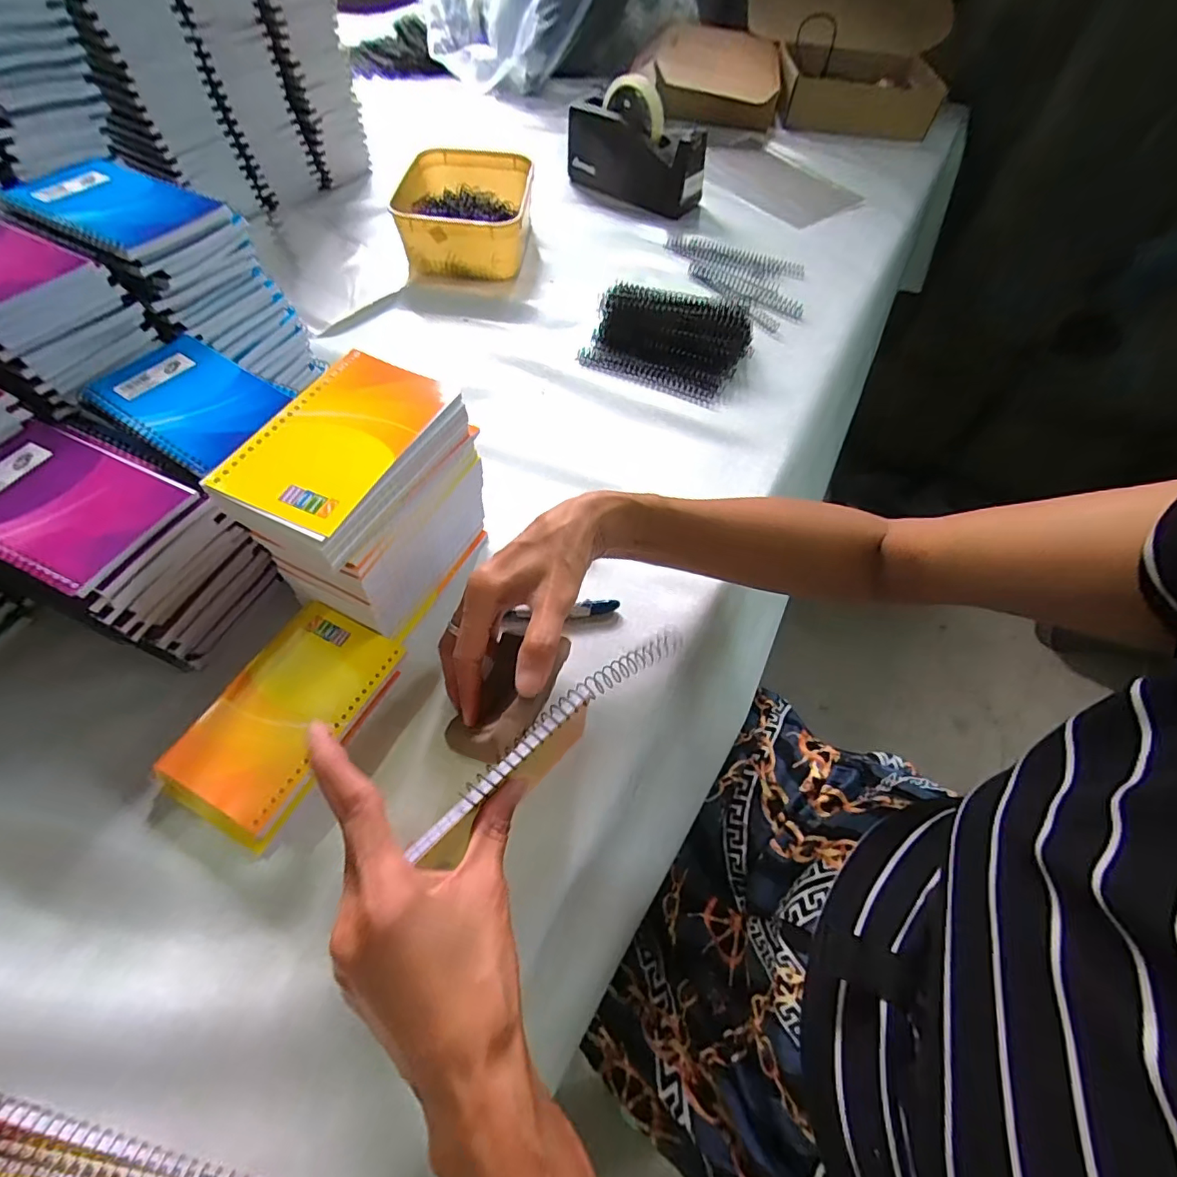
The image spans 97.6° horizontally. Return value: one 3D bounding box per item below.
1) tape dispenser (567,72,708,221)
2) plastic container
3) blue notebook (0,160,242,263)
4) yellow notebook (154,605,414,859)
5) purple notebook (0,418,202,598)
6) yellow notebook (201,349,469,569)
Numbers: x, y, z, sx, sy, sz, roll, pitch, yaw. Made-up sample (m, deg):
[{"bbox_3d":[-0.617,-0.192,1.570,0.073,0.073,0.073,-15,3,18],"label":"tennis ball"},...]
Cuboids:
[{"bbox_3d":[0.066,-0.634,0.740,0.205,0.116,0.058,27,60,13],"label":"tape dispenser"},{"bbox_3d":[-0.162,-0.490,0.672,0.168,0.065,0.206,-1,58,-4],"label":"plastic container"},{"bbox_3d":[-0.341,-0.278,0.376,0.129,0.011,0.099,27,54,8],"label":"blue notebook"},{"bbox_3d":[-0.190,0.084,0.334,0.085,0.029,0.138,25,59,12],"label":"yellow notebook"},{"bbox_3d":[-0.305,-0.051,0.297,0.126,0.006,0.082,21,59,10],"label":"purple notebook"},{"bbox_3d":[-0.141,-0.086,0.305,0.086,0.018,0.132,24,60,7],"label":"yellow notebook"}]

